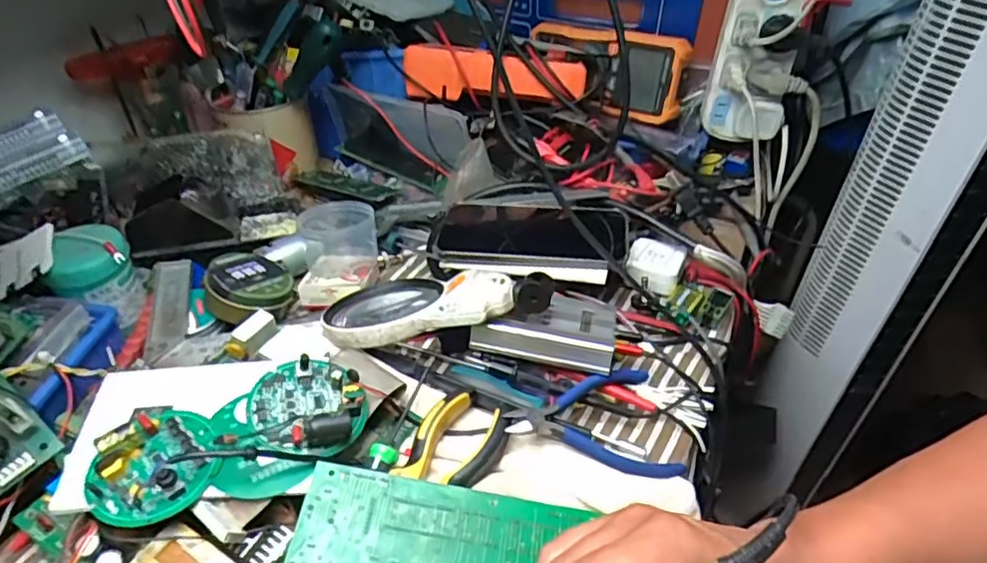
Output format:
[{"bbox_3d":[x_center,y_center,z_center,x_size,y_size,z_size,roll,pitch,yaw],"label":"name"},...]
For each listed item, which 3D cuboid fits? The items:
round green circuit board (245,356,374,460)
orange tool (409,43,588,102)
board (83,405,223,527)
[{"bbox_3d":[-0.116,0.075,0.390,0.065,0.017,0.066,1,40,0],"label":"round green circuit board"},{"bbox_3d":[-0.001,-0.205,0.617,0.178,0.049,0.023,6,41,6],"label":"orange tool"},{"bbox_3d":[-0.190,0.099,0.354,0.064,0.022,0.072,4,40,3],"label":"board"}]

